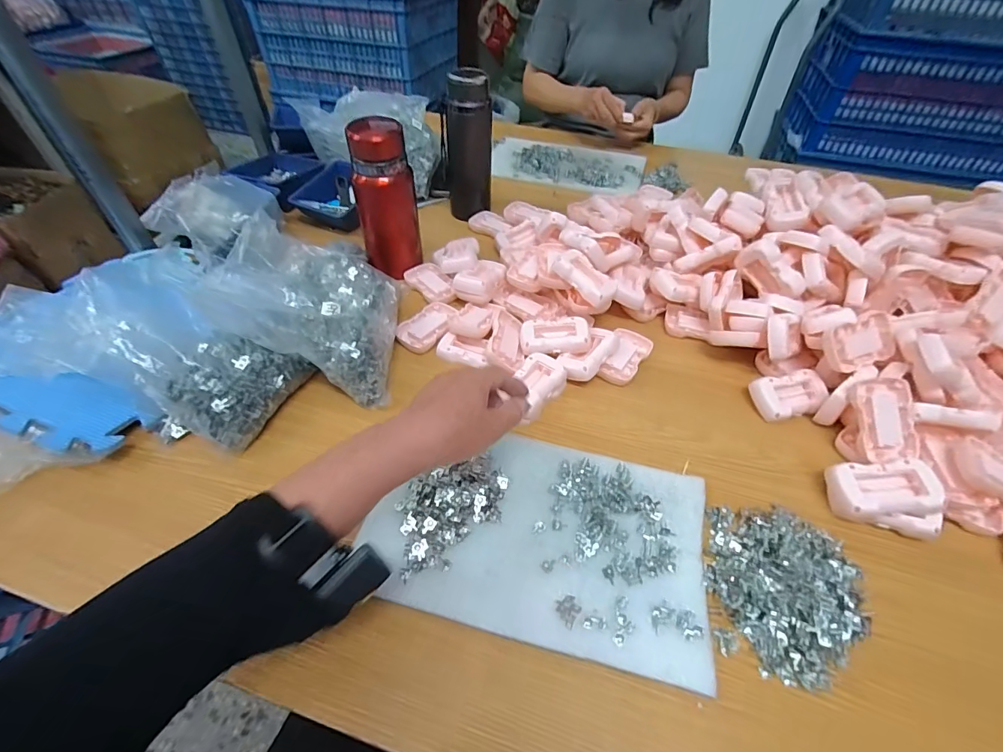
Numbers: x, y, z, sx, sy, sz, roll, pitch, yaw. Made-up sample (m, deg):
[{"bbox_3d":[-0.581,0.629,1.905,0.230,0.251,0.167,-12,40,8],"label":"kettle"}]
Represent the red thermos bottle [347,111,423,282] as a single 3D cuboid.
[{"bbox_3d":[-0.163,-0.246,0.628,0.066,0.194,0.069,29,53,23],"label":"red thermos bottle"}]

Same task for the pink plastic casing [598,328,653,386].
[{"bbox_3d":[0.162,-0.028,0.567,0.050,0.011,0.100,18,49,15],"label":"pink plastic casing"}]

